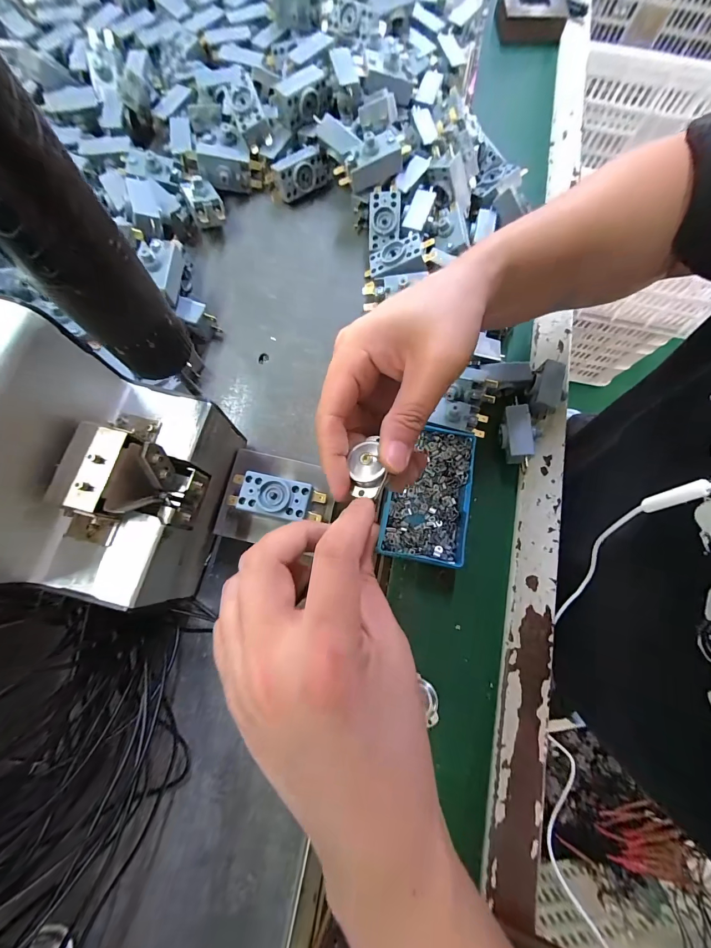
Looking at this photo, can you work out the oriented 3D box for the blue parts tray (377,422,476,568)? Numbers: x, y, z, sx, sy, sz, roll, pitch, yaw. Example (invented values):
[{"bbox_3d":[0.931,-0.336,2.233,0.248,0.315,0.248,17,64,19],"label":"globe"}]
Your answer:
[{"bbox_3d":[0.062,0.016,0.306,0.067,0.028,0.115,11,75,1],"label":"blue parts tray"}]

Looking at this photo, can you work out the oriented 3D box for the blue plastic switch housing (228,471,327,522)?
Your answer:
[{"bbox_3d":[-0.055,0.017,0.247,0.065,0.022,0.027,12,75,1],"label":"blue plastic switch housing"}]

